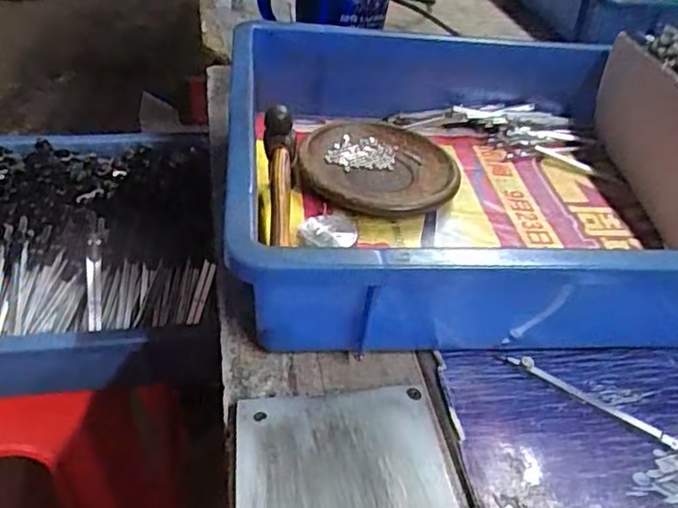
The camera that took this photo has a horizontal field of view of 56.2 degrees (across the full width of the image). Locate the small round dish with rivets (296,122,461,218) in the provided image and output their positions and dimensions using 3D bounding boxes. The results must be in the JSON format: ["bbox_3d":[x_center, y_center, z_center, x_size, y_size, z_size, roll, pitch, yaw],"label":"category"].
[{"bbox_3d":[0.027,-0.060,0.461,0.110,0.021,0.108,5,39,-4],"label":"small round dish with rivets"}]

